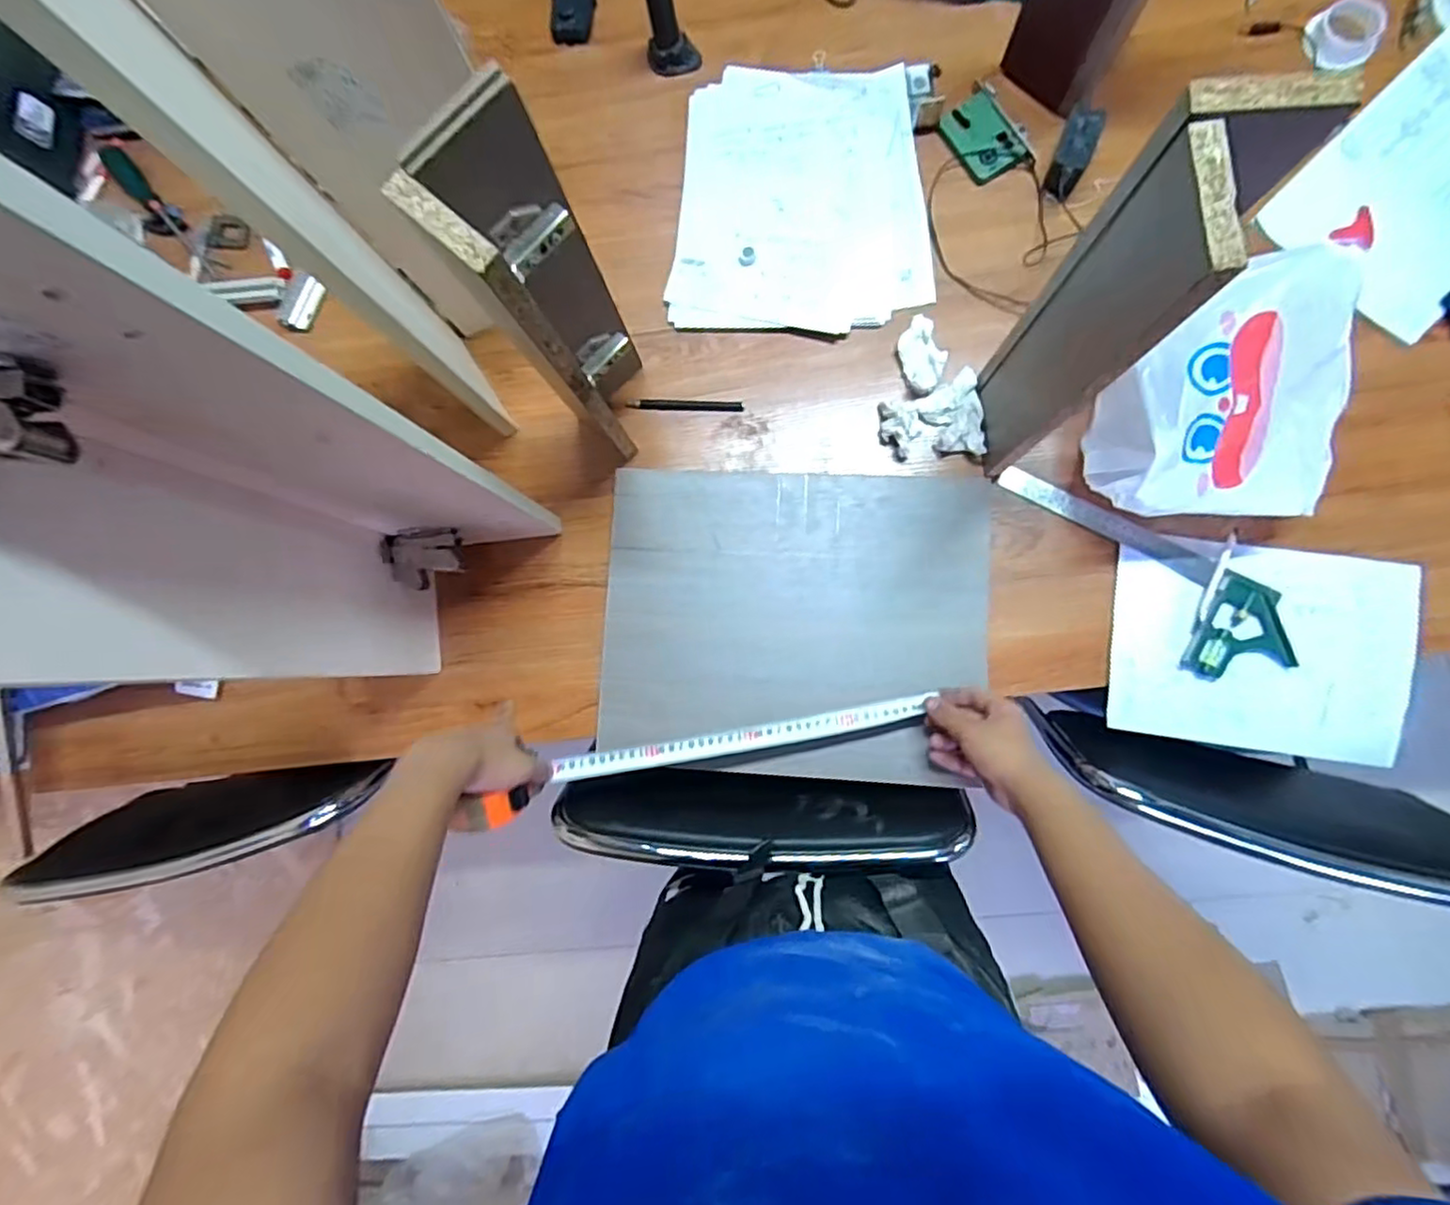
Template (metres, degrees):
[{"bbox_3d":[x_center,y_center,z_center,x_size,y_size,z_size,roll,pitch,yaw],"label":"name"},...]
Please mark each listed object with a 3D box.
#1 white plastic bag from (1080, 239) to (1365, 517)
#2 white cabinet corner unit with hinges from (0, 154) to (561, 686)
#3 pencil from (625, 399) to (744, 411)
[{"bbox_3d":[0.484,-0.190,0.640,0.203,0.148,0.223,4,86,7],"label":"white plastic bag"},{"bbox_3d":[-0.299,-0.038,0.460,0.196,0.541,0.157,-8,85,3],"label":"white cabinet corner unit with hinges"},{"bbox_3d":[-0.046,-0.230,0.769,0.134,0.006,0.013,3,86,7],"label":"pencil"}]

